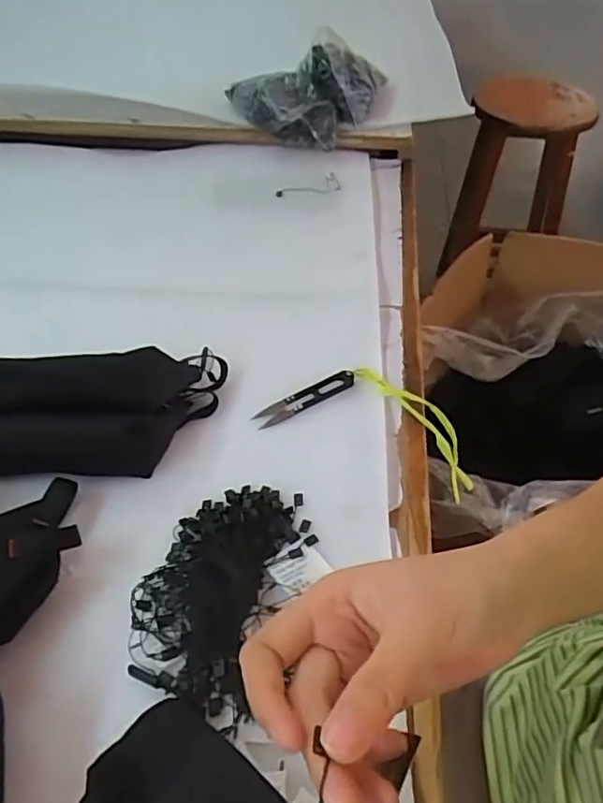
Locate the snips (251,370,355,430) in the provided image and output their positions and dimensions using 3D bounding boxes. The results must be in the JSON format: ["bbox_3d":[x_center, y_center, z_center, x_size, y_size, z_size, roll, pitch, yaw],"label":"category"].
[{"bbox_3d":[0.004,-0.004,0.564,0.102,0.013,0.022,-23,52,-20],"label":"snips"}]

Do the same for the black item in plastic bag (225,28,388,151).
[{"bbox_3d":[0.022,-0.430,0.855,0.217,0.110,0.111,-14,49,-13],"label":"black item in plastic bag"}]

